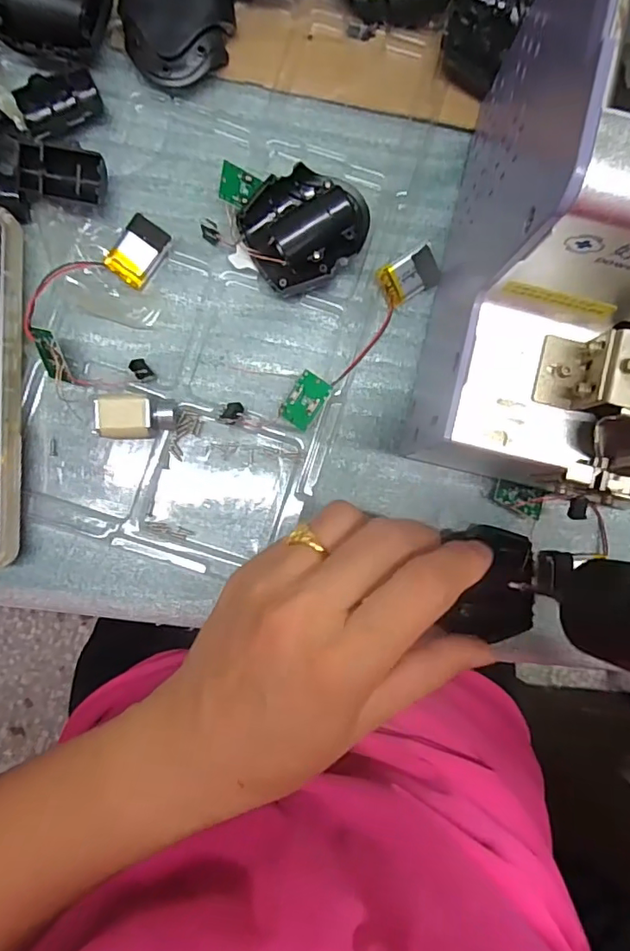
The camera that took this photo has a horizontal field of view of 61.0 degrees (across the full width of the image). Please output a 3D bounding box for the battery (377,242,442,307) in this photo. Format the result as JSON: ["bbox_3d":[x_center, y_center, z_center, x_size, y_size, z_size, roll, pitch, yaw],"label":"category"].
[{"bbox_3d":[0.048,-0.099,0.266,0.030,0.004,0.020,-32,121,-3],"label":"battery"}]

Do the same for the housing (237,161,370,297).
[{"bbox_3d":[-0.003,-0.119,0.255,0.059,0.028,0.050,-31,90,-3],"label":"housing"}]

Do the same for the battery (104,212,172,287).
[{"bbox_3d":[-0.085,-0.108,0.259,0.020,0.009,0.030,33,87,-2],"label":"battery"}]

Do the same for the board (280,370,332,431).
[{"bbox_3d":[-0.005,-0.036,0.258,0.017,0.004,0.025,33,95,10],"label":"board"}]

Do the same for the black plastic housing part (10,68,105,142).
[{"bbox_3d":[-0.123,-0.179,0.258,0.037,0.012,0.022,-26,90,-3],"label":"black plastic housing part"}]

